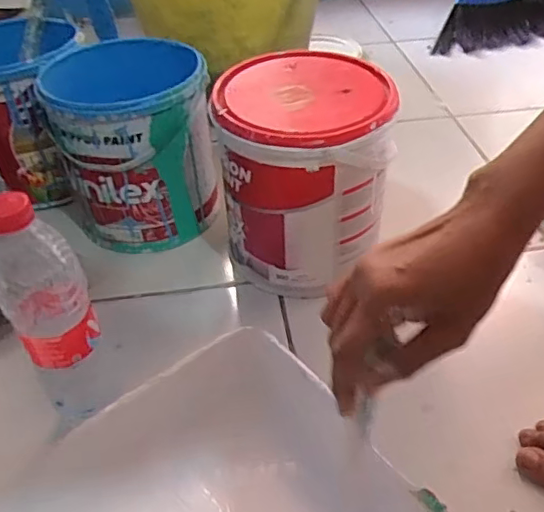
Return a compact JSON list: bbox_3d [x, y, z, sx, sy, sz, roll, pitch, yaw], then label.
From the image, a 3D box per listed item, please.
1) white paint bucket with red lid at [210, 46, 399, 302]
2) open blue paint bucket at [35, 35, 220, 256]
[{"bbox_3d":[0.036,-0.078,0.608,0.159,0.204,0.156,-2,41,2],"label":"white paint bucket with red lid"},{"bbox_3d":[-0.154,-0.129,0.674,0.163,0.181,0.165,-2,41,2],"label":"open blue paint bucket"}]

